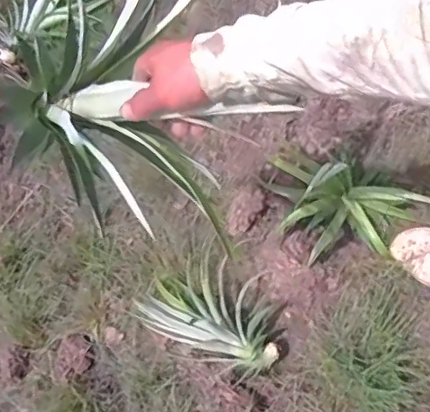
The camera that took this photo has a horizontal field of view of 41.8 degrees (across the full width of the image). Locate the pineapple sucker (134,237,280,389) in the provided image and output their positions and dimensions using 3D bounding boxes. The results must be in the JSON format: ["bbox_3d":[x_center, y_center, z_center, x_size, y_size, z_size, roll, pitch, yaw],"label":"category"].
[{"bbox_3d":[0.003,0.260,1.309,0.253,0.166,0.312,-42,75,-12],"label":"pineapple sucker"}]

